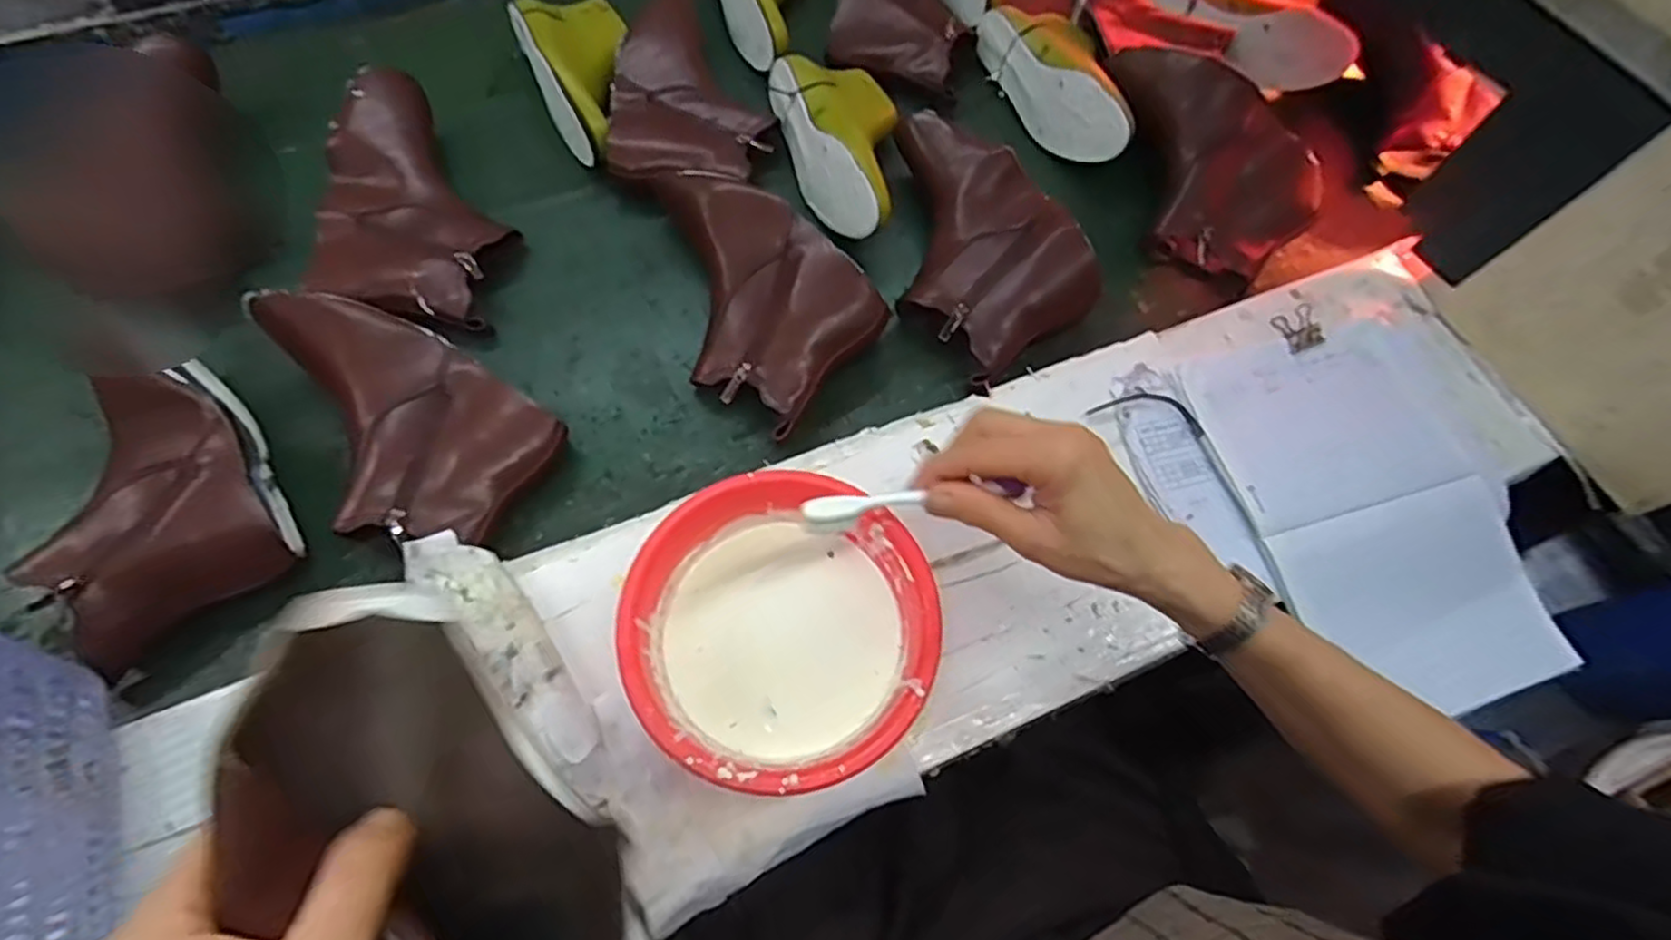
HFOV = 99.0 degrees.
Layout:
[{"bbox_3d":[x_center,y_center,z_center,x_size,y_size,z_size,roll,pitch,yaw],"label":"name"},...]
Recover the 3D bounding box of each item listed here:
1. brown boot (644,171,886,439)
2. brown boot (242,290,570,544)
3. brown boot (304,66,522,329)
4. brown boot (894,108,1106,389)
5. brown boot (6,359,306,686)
[{"bbox_3d":[-0.085,-0.156,0.621,0.149,0.075,0.256,-41,73,-19],"label":"brown boot"},{"bbox_3d":[-0.351,-0.035,0.554,0.245,0.076,0.154,25,66,9],"label":"brown boot"},{"bbox_3d":[-0.388,-0.251,0.661,0.151,0.067,0.269,-6,65,-6],"label":"brown boot"},{"bbox_3d":[0.113,-0.216,0.650,0.161,0.061,0.256,-29,69,-15],"label":"brown boot"},{"bbox_3d":[-0.508,0.016,0.519,0.157,0.089,0.216,-38,73,-18],"label":"brown boot"}]

